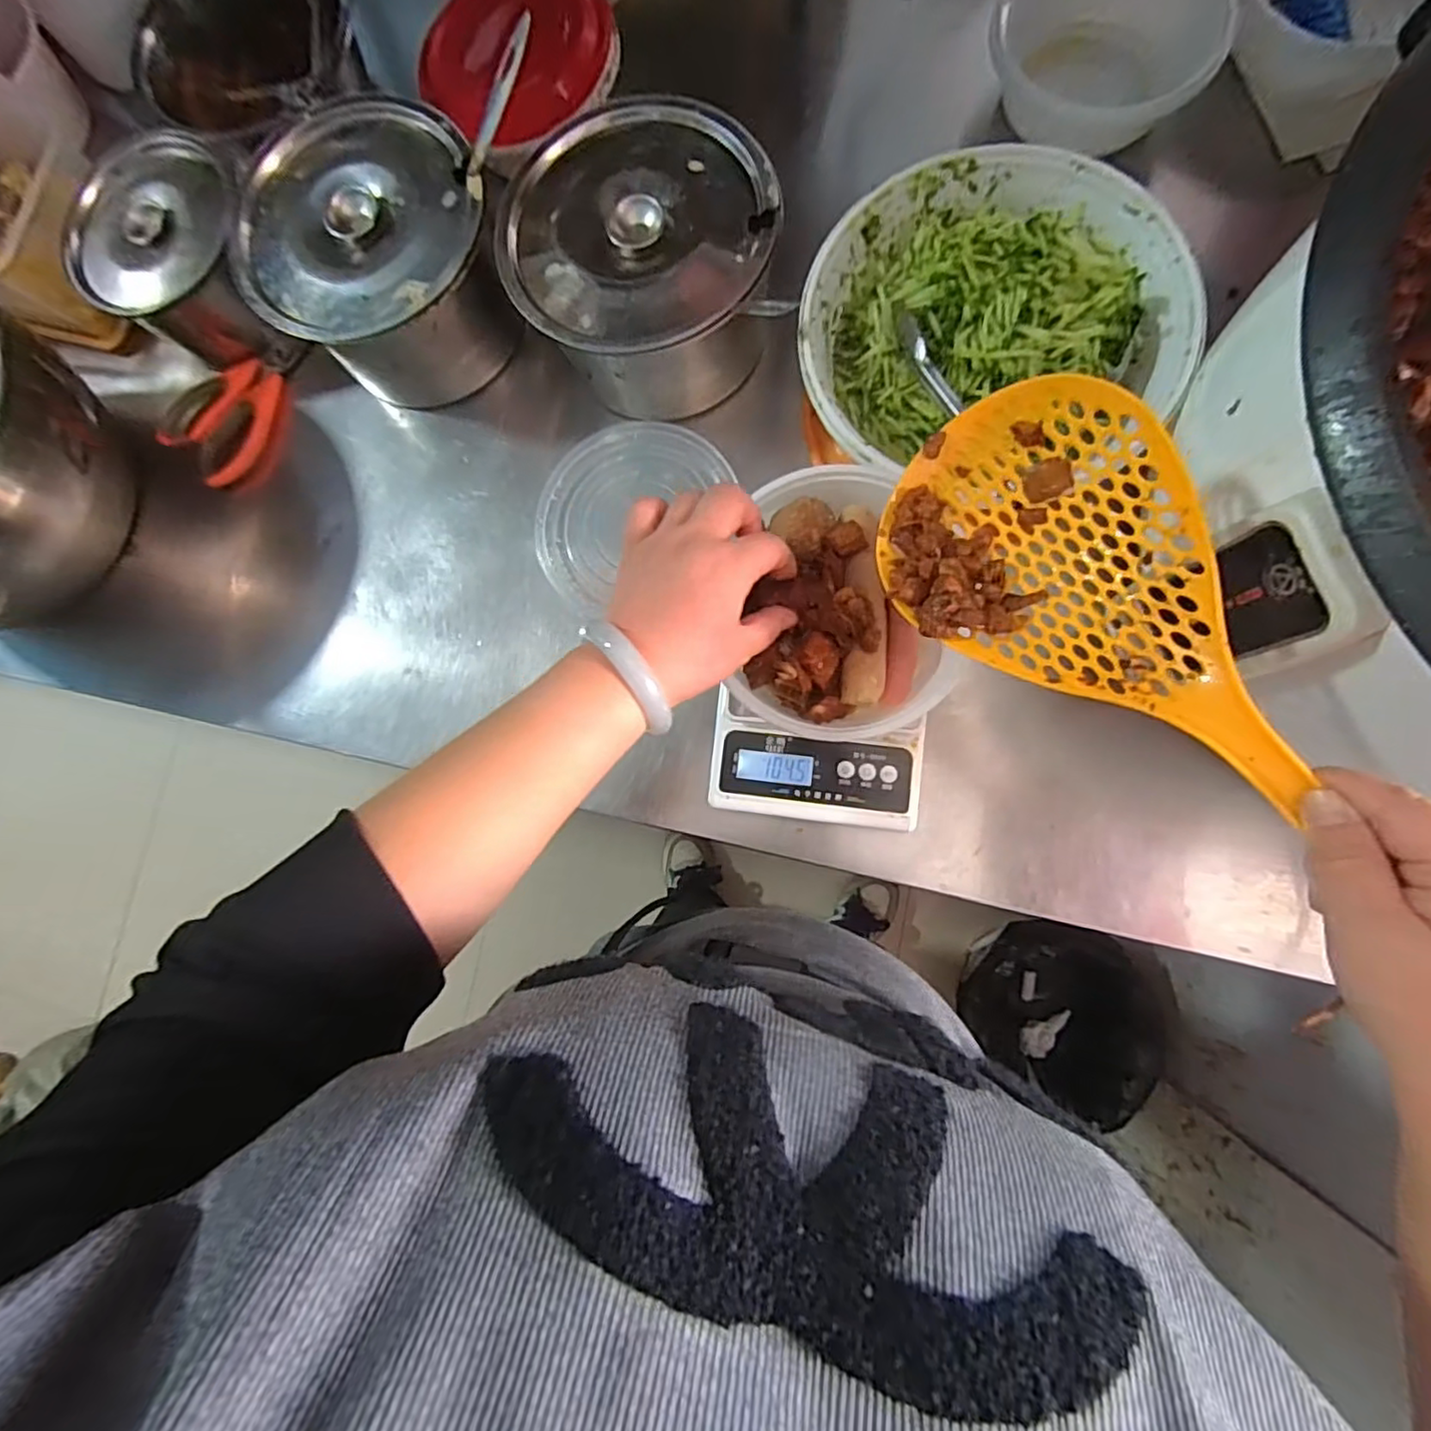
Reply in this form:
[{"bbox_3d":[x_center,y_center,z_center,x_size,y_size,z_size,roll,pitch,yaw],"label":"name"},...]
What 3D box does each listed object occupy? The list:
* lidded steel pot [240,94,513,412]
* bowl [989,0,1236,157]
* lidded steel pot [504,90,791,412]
[{"bbox_3d":[-0.260,-0.360,0.535,0.183,0.111,0.179,-1,83,6],"label":"lidded steel pot"},{"bbox_3d":[0.307,-0.530,0.529,0.173,0.067,0.139,12,85,8],"label":"bowl"},{"bbox_3d":[-0.050,-0.333,0.498,0.190,0.123,0.172,-17,82,4],"label":"lidded steel pot"}]

